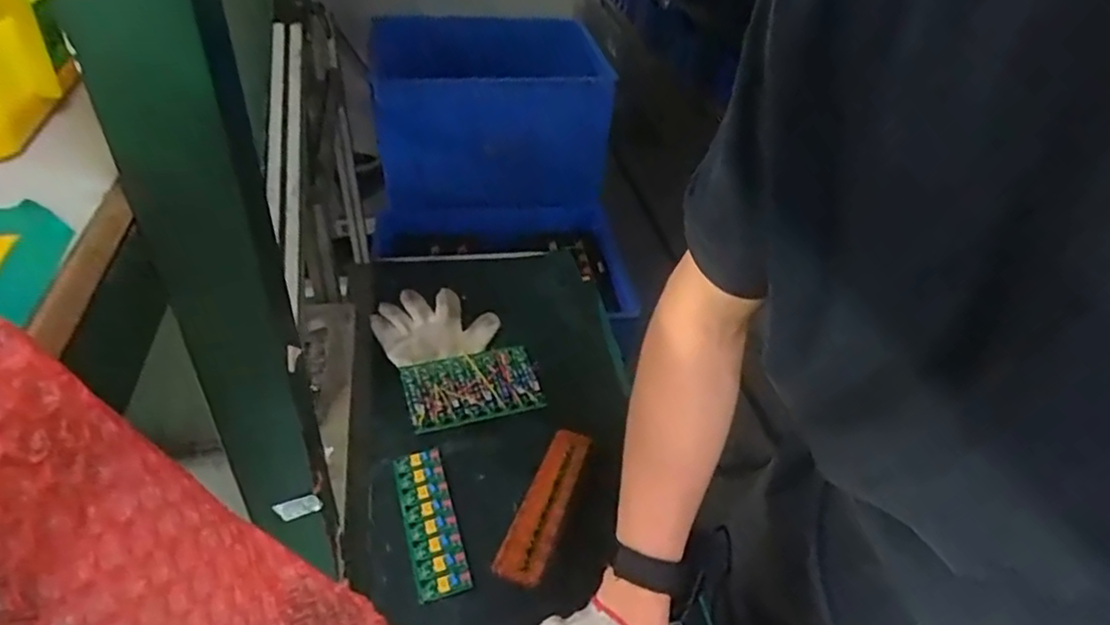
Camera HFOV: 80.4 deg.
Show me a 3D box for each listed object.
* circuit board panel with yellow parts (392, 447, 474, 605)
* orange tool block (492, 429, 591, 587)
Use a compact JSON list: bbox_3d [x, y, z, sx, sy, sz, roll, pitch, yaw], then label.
[{"bbox_3d":[-0.125,0.208,0.660,0.050,0.008,0.159,-11,43,-16],"label":"circuit board panel with yellow parts"},{"bbox_3d":[-0.007,0.196,0.682,0.047,0.025,0.183,16,43,13],"label":"orange tool block"}]

